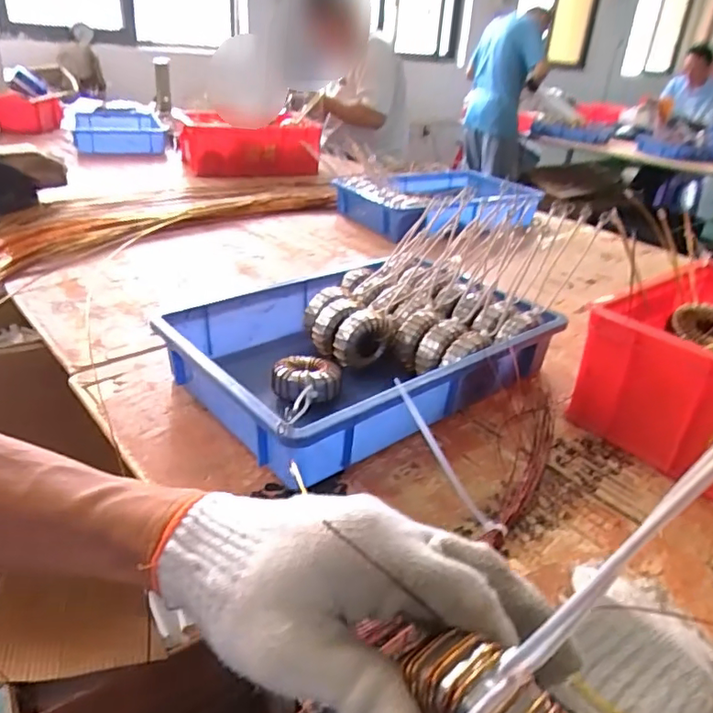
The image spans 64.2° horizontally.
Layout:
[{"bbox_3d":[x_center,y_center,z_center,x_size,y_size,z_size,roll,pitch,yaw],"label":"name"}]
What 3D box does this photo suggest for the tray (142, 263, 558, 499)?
[{"bbox_3d":[0.004,-0.013,0.685,0.399,0.101,0.289,-19,37,-35],"label":"tray"}]

